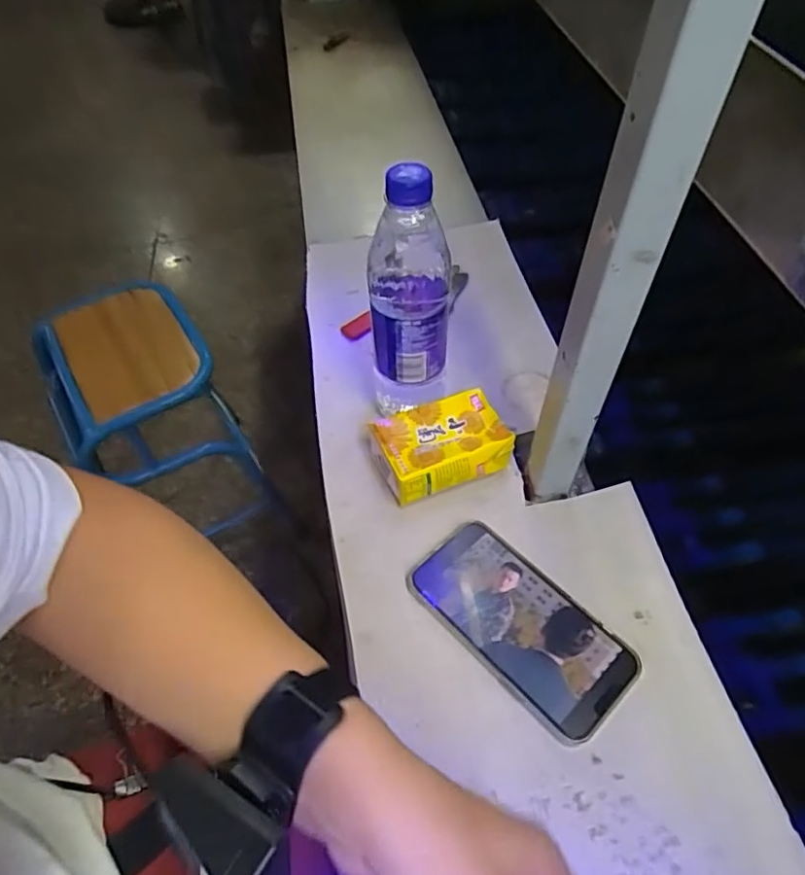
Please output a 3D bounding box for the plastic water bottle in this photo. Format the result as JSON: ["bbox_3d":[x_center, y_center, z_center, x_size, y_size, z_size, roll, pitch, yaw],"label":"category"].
[{"bbox_3d":[0.004,-0.096,0.476,0.063,0.227,0.056,1,52,1],"label":"plastic water bottle"}]

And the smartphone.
[{"bbox_3d":[0.085,0.134,0.436,0.081,0.010,0.162,-37,60,-25],"label":"smartphone"}]

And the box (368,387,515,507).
[{"bbox_3d":[0.033,0.010,0.510,0.106,0.043,0.073,-17,53,-13],"label":"box"}]

